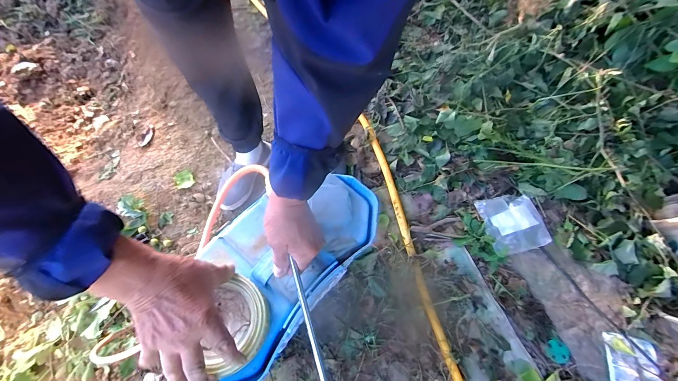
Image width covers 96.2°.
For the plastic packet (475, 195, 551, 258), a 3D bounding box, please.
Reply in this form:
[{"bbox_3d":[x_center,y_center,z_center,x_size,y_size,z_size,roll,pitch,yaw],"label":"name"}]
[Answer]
[{"bbox_3d":[0.539,0.100,0.945,0.176,0.036,0.177,-13,69,-5],"label":"plastic packet"}]

